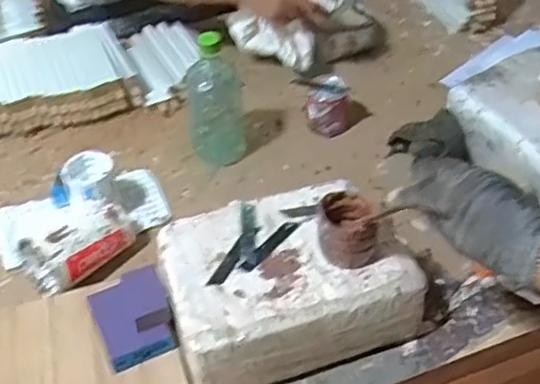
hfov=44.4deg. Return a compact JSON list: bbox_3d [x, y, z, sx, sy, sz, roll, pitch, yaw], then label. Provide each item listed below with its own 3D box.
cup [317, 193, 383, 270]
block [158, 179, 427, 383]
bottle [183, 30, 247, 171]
[{"bbox_3d":[0.086,0.041,0.711,0.066,0.062,0.067,-2,42,2],"label":"cup"},{"bbox_3d":[0.019,0.092,0.753,0.270,0.072,0.201,-13,43,-11],"label":"block"},{"bbox_3d":[-0.080,-0.133,0.962,0.082,0.211,0.068,-8,43,-6],"label":"bottle"}]

